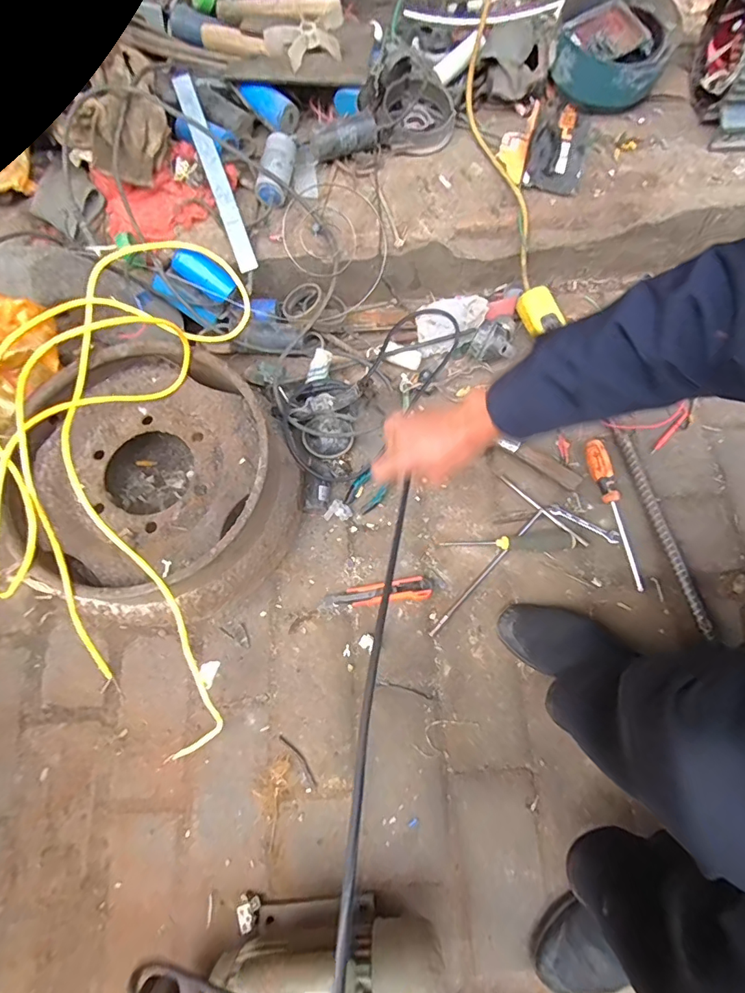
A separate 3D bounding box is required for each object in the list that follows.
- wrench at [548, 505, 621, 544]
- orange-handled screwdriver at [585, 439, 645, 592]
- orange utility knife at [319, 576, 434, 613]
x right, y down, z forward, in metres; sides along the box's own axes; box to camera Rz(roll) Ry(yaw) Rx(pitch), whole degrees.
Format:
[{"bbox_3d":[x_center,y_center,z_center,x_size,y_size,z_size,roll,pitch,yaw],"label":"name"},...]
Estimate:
[{"bbox_3d":[0.348,0.044,0.775,0.113,0.011,0.019,29,77,10],"label":"wrench"},{"bbox_3d":[0.389,0.026,0.762,0.033,0.025,0.245,-9,74,-1],"label":"orange-handled screwdriver"},{"bbox_3d":[0.006,0.153,0.748,0.176,0.021,0.035,-7,74,0],"label":"orange utility knife"}]

